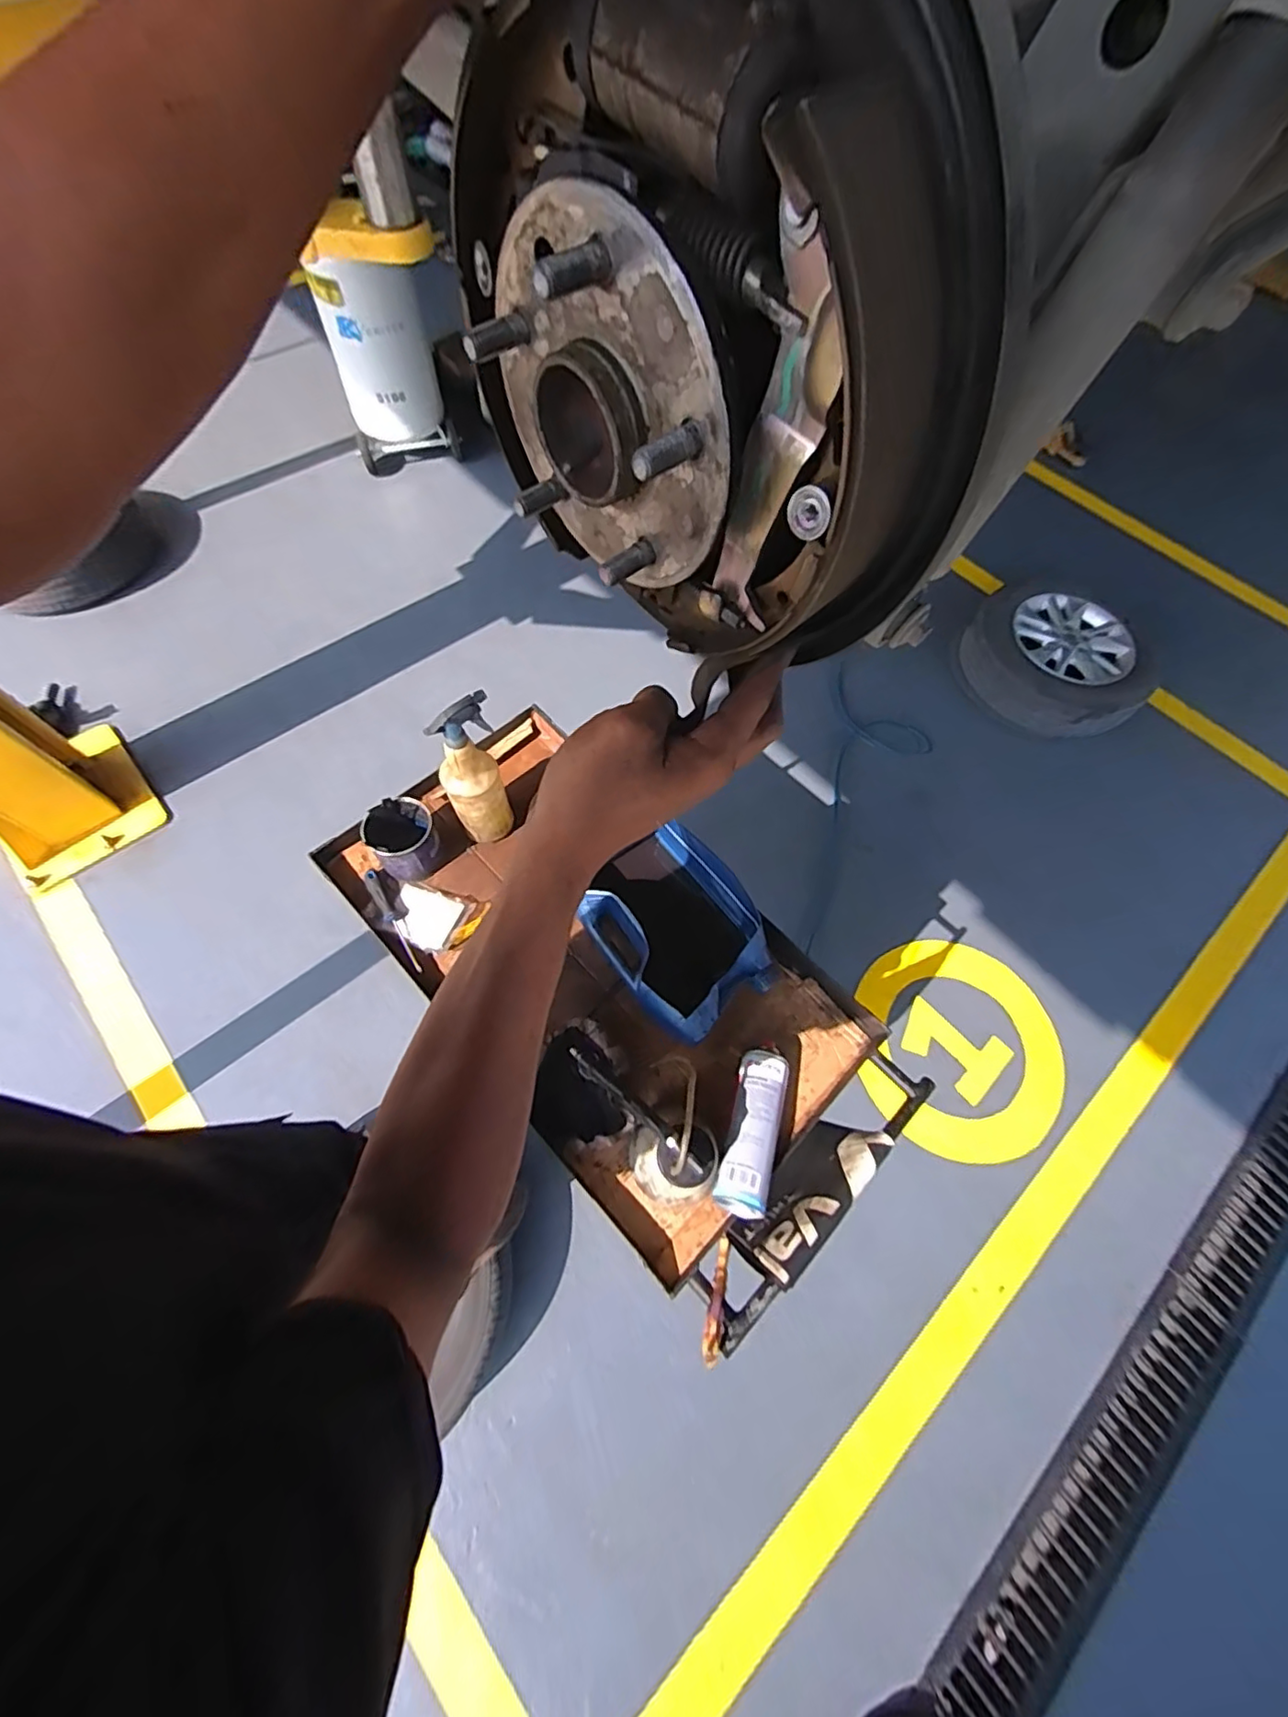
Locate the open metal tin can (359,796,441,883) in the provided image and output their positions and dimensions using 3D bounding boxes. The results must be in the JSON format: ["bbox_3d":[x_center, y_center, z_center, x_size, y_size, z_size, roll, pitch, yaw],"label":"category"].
[{"bbox_3d":[-0.371,-0.030,0.948,0.097,0.093,0.100,2,66,-5],"label":"open metal tin can"}]

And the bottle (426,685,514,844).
[{"bbox_3d":[-0.245,-0.115,0.889,0.097,0.251,0.084,-21,70,-14],"label":"bottle"}]

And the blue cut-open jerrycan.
[{"bbox_3d":[0.046,0.095,0.912,0.236,0.103,0.312,-31,73,-17],"label":"blue cut-open jerrycan"}]

